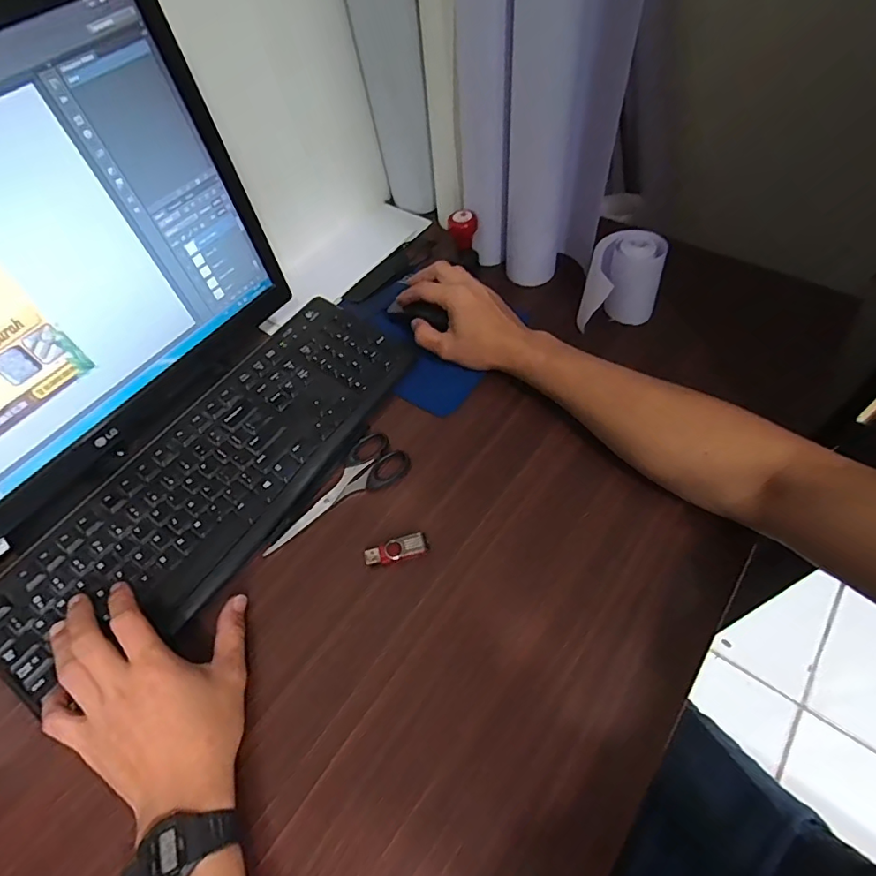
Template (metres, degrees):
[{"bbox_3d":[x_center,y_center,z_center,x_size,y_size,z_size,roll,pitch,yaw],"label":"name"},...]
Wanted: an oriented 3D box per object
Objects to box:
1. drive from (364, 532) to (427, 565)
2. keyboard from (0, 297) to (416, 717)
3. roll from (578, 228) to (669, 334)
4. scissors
[{"bbox_3d":[-0.036,0.096,0.433,0.052,0.008,0.018,-14,60,-7],"label":"drive"},{"bbox_3d":[-0.203,0.029,0.483,0.156,0.016,0.441,34,65,19],"label":"keyboard"},{"bbox_3d":[0.196,-0.159,0.538,0.076,0.095,0.072,-2,56,4],"label":"roll"},{"bbox_3d":[-0.095,0.054,0.472,0.150,0.010,0.058,-41,66,-20],"label":"scissors"}]

